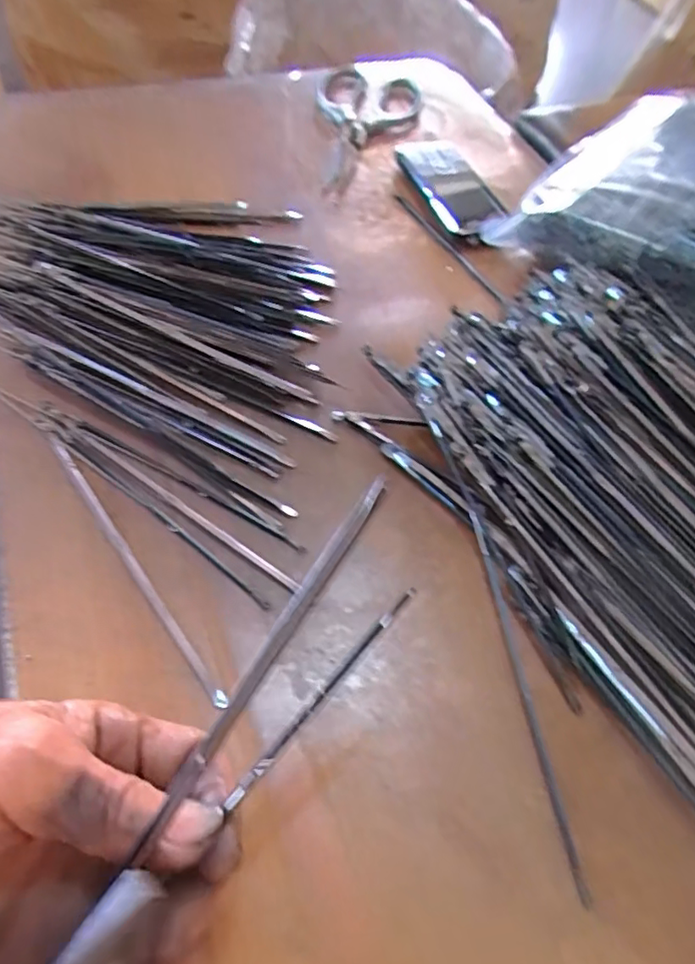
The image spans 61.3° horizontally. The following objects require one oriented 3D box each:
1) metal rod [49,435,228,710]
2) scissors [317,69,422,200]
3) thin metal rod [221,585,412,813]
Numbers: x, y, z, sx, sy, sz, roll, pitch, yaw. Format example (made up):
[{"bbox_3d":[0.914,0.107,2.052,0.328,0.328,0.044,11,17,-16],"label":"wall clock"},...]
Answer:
[{"bbox_3d":[-0.106,0.036,0.283,0.006,0.004,0.173,-32,65,-23],"label":"metal rod"},{"bbox_3d":[0.020,-0.325,0.529,0.094,0.015,0.231,3,57,-3],"label":"scissors"},{"bbox_3d":[-0.008,0.068,0.187,0.004,0.004,0.086,39,80,19],"label":"thin metal rod"}]

